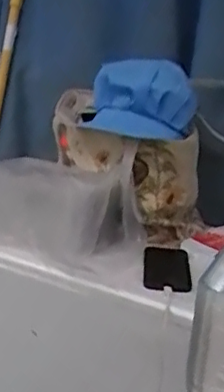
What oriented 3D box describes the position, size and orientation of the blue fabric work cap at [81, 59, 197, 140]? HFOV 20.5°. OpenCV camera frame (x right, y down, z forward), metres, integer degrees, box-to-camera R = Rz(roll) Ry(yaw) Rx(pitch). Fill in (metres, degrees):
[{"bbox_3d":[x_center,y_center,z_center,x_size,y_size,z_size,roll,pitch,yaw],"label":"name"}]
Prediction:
[{"bbox_3d":[0.031,-0.146,0.930,0.191,0.129,0.051,16,44,30],"label":"blue fabric work cap"}]

